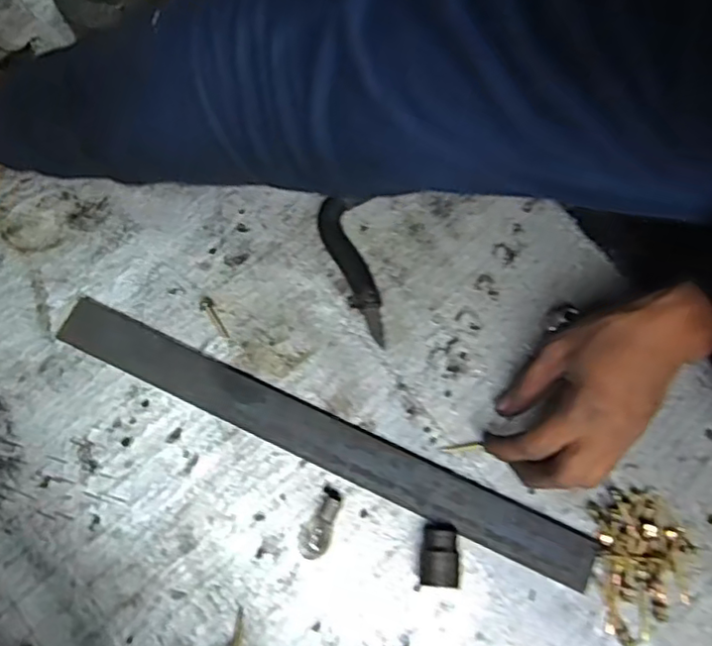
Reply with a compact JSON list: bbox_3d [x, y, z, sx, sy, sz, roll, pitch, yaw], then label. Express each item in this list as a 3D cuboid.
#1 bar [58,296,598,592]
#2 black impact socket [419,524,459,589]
[{"bbox_3d":[-0.028,0.087,0.469,0.431,0.011,0.041,25,76,5],"label":"bar"},{"bbox_3d":[0.060,0.168,0.443,0.026,0.030,0.039,6,75,0],"label":"black impact socket"}]

